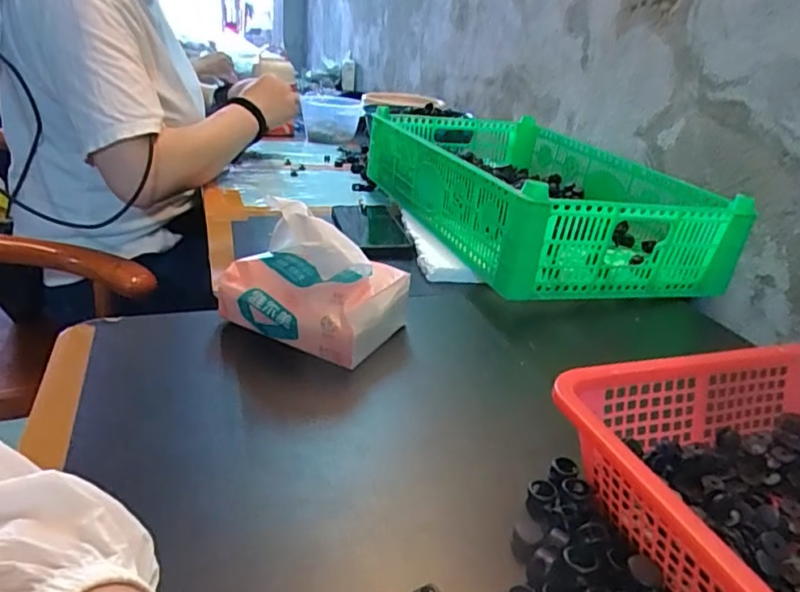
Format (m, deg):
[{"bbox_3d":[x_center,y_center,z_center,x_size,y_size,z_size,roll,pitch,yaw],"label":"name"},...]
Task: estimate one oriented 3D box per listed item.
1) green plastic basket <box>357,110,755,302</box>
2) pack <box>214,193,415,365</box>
[{"bbox_3d":[0.167,-0.149,0.798,0.294,0.109,0.489,-5,27,-20],"label":"green plastic basket"},{"bbox_3d":[-0.073,-0.017,0.486,0.140,0.104,0.091,14,26,19],"label":"pack"}]

